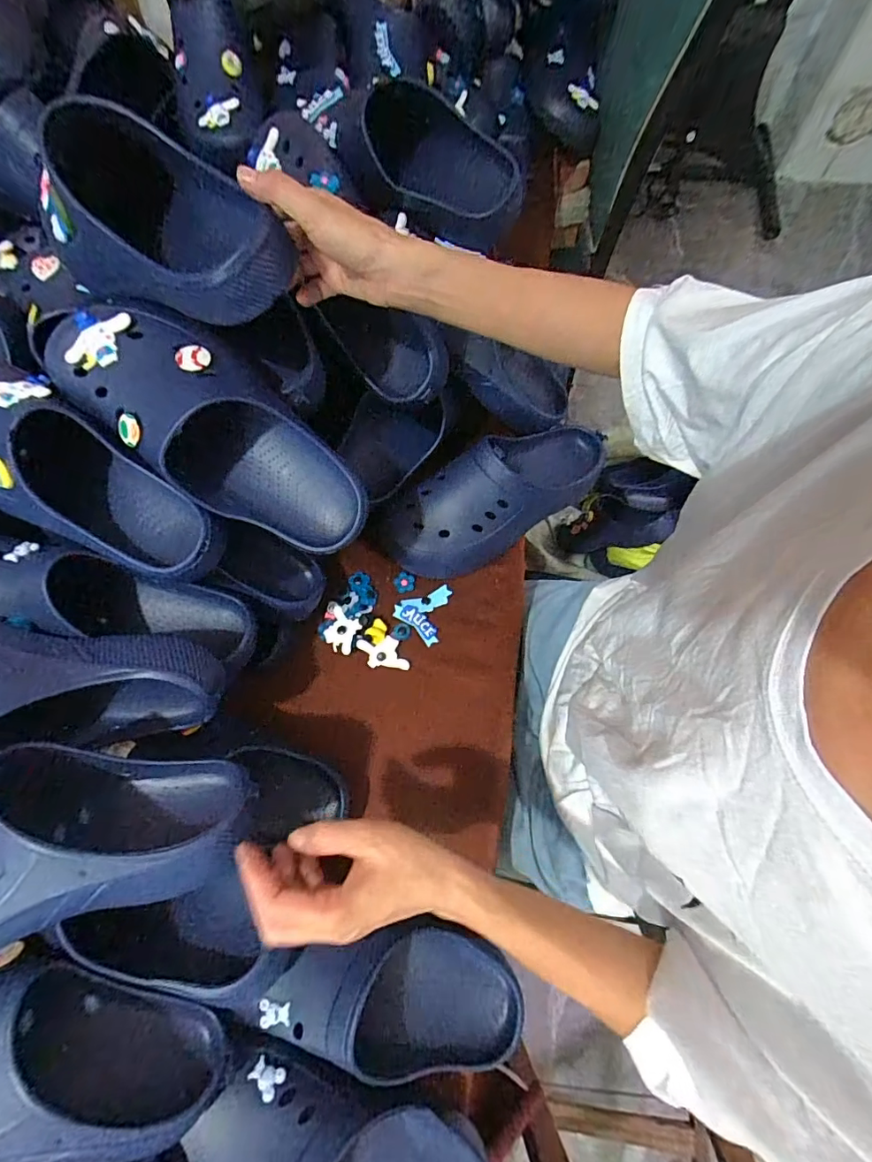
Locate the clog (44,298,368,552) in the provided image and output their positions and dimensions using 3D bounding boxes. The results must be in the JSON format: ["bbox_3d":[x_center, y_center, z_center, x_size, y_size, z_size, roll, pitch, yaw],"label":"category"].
[{"bbox_3d":[-0.184,-0.130,0.421,0.278,0.091,0.123,36,75,-13],"label":"clog"}]

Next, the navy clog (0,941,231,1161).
[{"bbox_3d":[-0.271,0.313,0.329,0.249,0.082,0.113,25,72,-22],"label":"navy clog"}]

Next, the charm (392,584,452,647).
[{"bbox_3d":[-0.019,0.036,0.590,0.057,0.006,0.068,13,73,7],"label":"charm"}]

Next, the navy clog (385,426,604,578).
[{"bbox_3d":[0.075,-0.105,0.580,0.287,0.087,0.112,-27,72,-6],"label":"navy clog"}]

